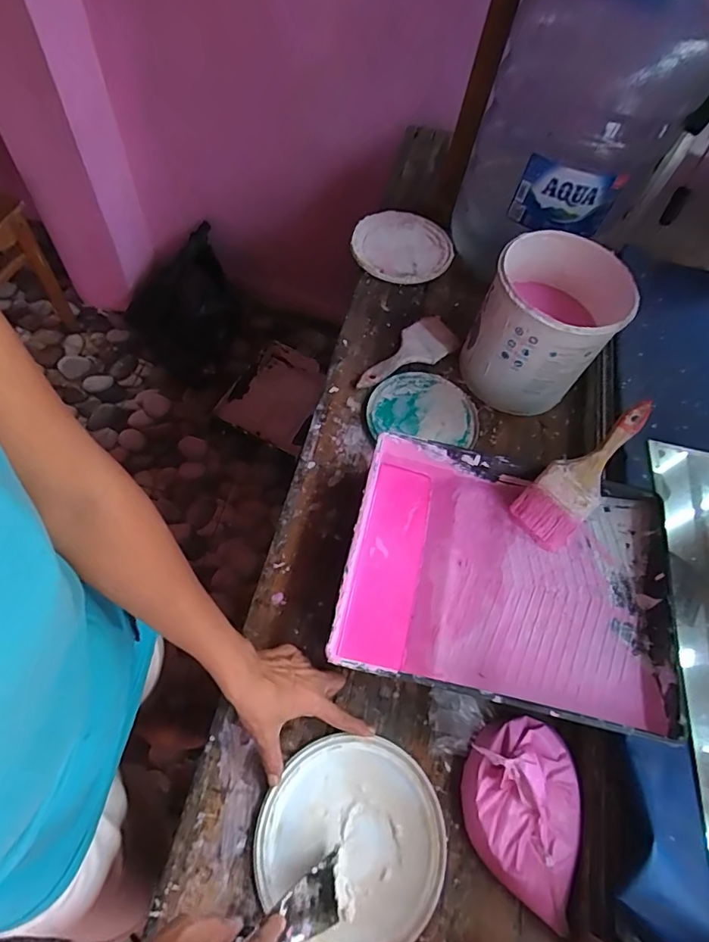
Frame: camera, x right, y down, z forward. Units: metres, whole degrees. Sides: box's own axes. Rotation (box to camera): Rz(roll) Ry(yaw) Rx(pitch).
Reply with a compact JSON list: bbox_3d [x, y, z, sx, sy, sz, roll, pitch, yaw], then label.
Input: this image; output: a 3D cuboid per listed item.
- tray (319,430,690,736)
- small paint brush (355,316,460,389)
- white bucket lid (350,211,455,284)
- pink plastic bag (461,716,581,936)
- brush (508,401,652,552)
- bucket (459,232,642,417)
[{"bbox_3d":[0.168,0.122,0.565,0.349,0.066,0.272,14,61,1],"label":"tray"},{"bbox_3d":[0.081,-0.180,0.759,0.193,0.016,0.073,-36,71,-23],"label":"small paint brush"},{"bbox_3d":[0.082,-0.397,0.871,0.170,0.024,0.165,3,61,-5],"label":"white bucket lid"},{"bbox_3d":[0.165,0.331,0.483,0.119,0.050,0.160,20,61,4],"label":"pink plastic bag"},{"bbox_3d":[0.275,0.000,0.585,0.071,0.023,0.202,42,93,19],"label":"brush"},{"bbox_3d":[0.264,-0.204,0.692,0.169,0.170,0.169,3,61,-5],"label":"bucket"}]

